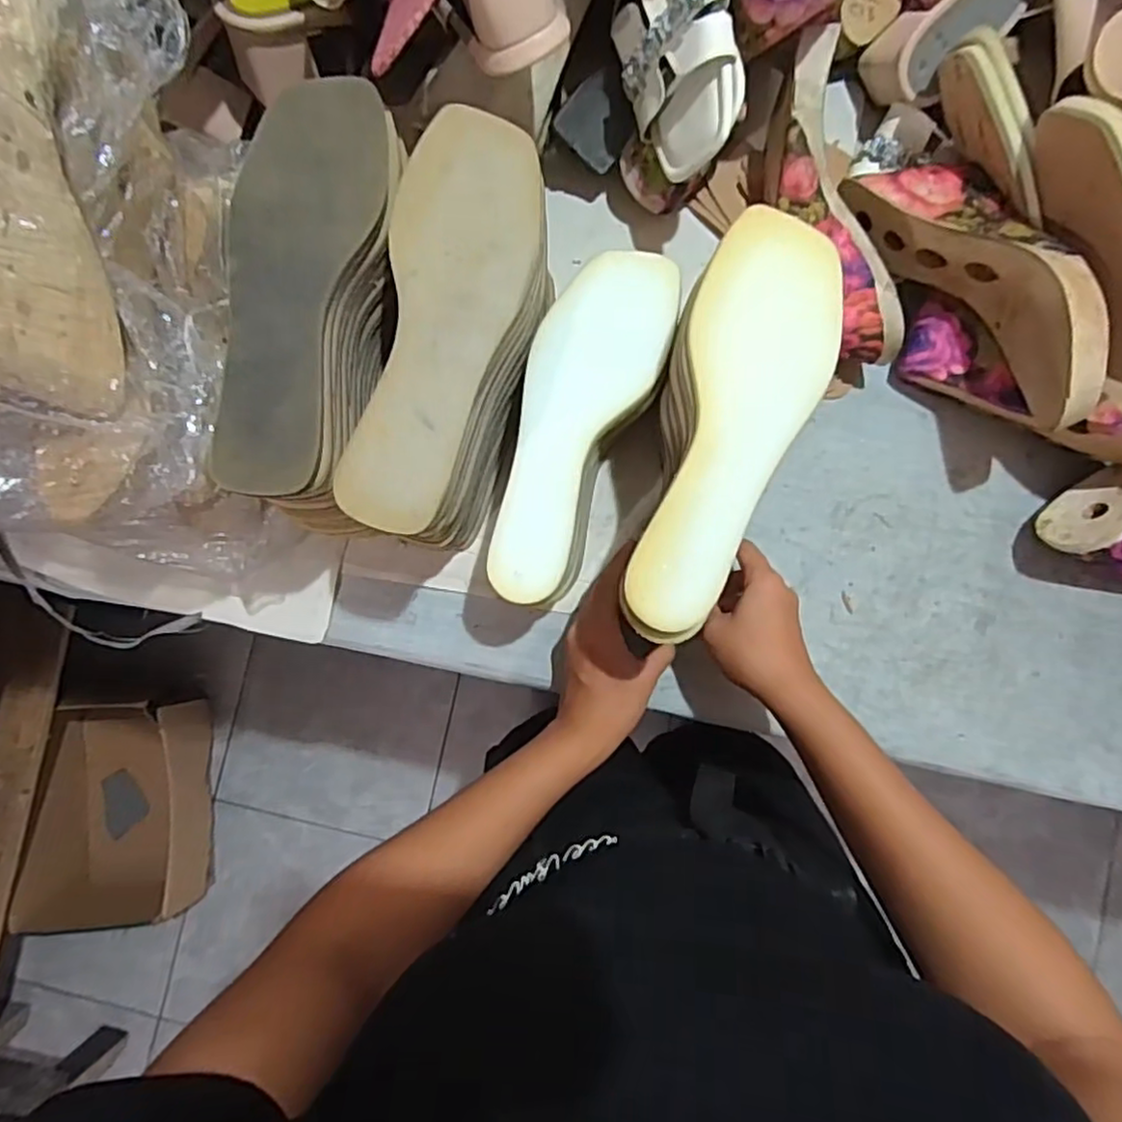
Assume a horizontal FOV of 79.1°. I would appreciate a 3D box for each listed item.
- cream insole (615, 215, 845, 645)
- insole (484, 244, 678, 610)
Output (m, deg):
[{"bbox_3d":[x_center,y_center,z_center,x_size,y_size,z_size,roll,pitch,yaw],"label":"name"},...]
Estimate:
[{"bbox_3d":[0.094,-0.075,0.375,0.082,0.009,0.240,18,86,4],"label":"cream insole"},{"bbox_3d":[0.008,-0.092,0.434,0.077,0.010,0.234,22,87,4],"label":"insole"}]

